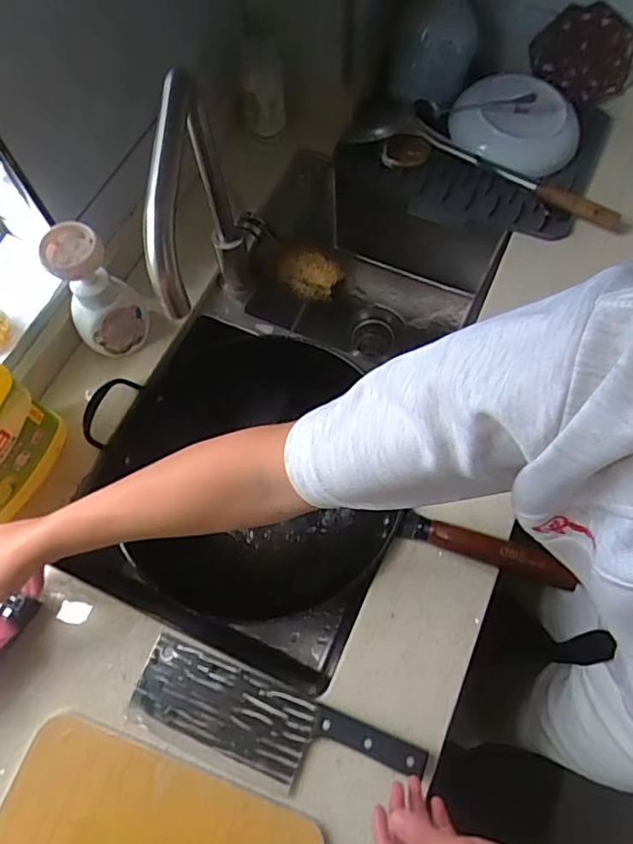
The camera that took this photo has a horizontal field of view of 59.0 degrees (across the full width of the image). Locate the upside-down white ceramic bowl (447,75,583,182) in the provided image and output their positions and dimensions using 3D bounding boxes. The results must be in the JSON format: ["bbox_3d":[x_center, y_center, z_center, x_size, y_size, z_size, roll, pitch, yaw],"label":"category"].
[{"bbox_3d":[0.303,-0.458,0.829,0.184,0.055,0.171,0,68,-1],"label":"upside-down white ceramic bowl"}]

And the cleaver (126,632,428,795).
[{"bbox_3d":[-0.047,0.302,0.543,0.281,0.022,0.086,20,70,9],"label":"cleaver"}]

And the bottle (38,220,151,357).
[{"bbox_3d":[-0.253,-0.145,0.646,0.069,0.156,0.076,16,69,7],"label":"bottle"}]

